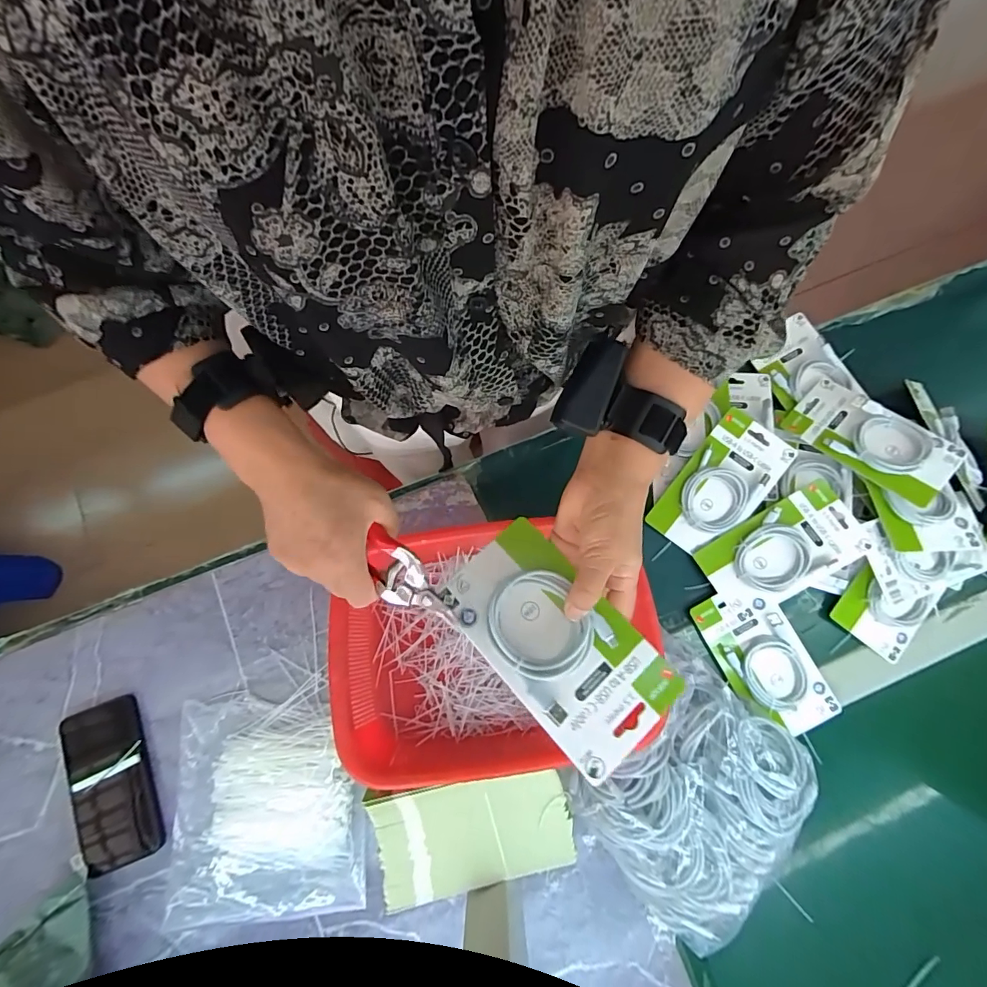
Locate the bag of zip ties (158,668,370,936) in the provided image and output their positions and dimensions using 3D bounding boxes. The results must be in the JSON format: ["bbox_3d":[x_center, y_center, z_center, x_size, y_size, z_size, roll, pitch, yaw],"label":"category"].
[{"bbox_3d":[-0.250,0.341,0.509,0.201,0.026,0.225,-4,78,-2],"label":"bag of zip ties"}]

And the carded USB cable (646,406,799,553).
[{"bbox_3d":[0.285,-0.010,0.579,0.100,0.017,0.178,37,92,6],"label":"carded USB cable"}]

